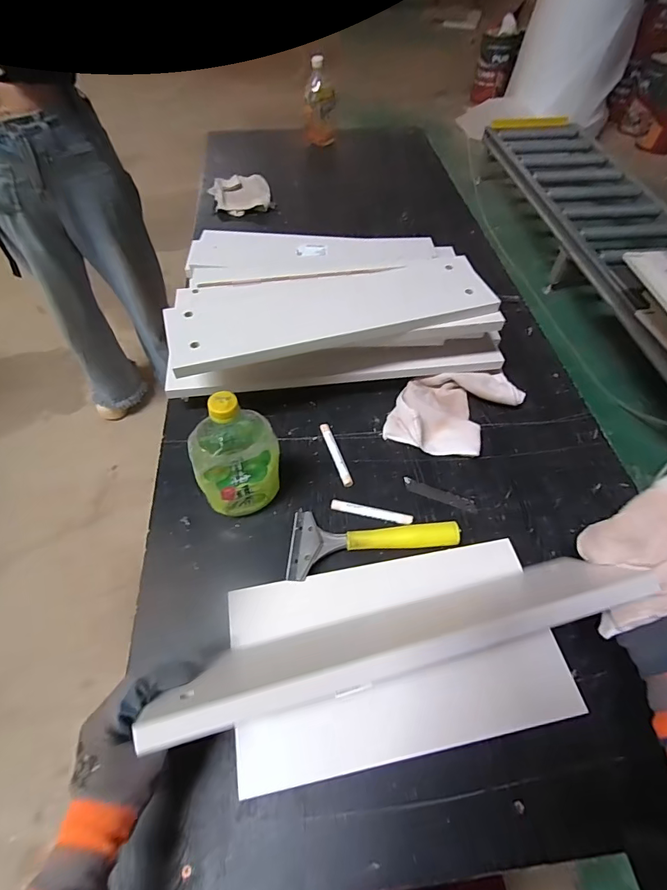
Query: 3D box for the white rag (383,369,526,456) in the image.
[{"bbox_3d":[0.186,-0.062,0.652,0.142,0.032,0.204,36,61,21],"label":"white rag"}]

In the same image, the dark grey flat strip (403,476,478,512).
[{"bbox_3d":[0.146,0.068,0.583,0.101,0.004,0.019,20,57,12],"label":"dark grey flat strip"}]

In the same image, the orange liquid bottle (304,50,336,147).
[{"bbox_3d":[-0.036,-0.960,1.185,0.086,0.178,0.084,3,55,1],"label":"orange liquid bottle"}]

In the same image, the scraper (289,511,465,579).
[{"bbox_3d":[0.050,0.125,0.524,0.206,0.028,0.092,3,55,0],"label":"scraper"}]

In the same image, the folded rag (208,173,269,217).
[{"bbox_3d":[-0.227,-0.619,1.042,0.135,0.033,0.148,-5,55,-5],"label":"folded rag"}]

